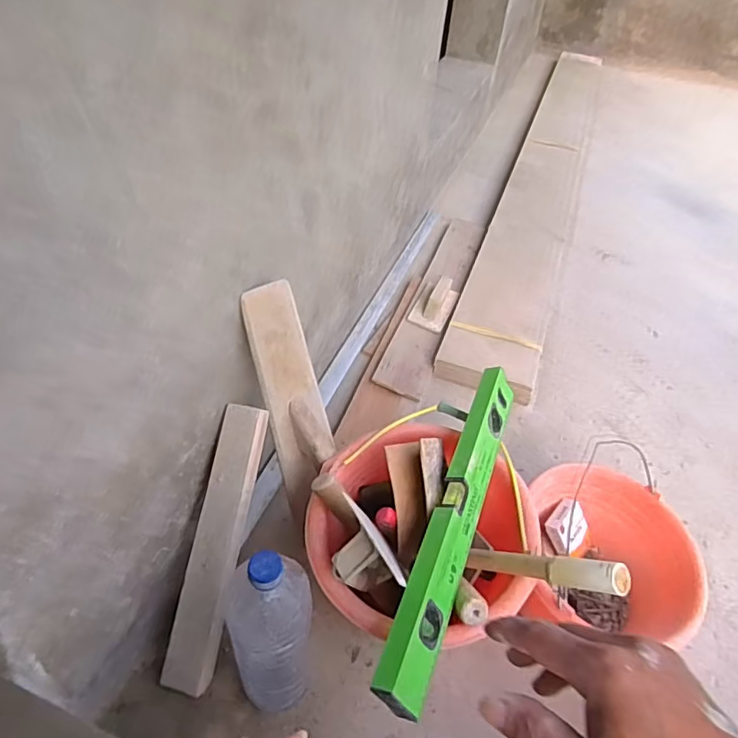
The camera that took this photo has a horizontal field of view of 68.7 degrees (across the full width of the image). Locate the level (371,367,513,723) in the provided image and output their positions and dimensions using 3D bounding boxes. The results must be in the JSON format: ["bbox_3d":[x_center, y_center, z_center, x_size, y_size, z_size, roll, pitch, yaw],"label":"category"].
[{"bbox_3d":[0.109,0.166,0.641,0.061,0.022,0.443,47,46,-18],"label":"level"}]

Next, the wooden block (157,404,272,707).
[{"bbox_3d":[-0.193,0.226,0.689,0.061,0.026,0.355,12,85,7],"label":"wooden block"}]

